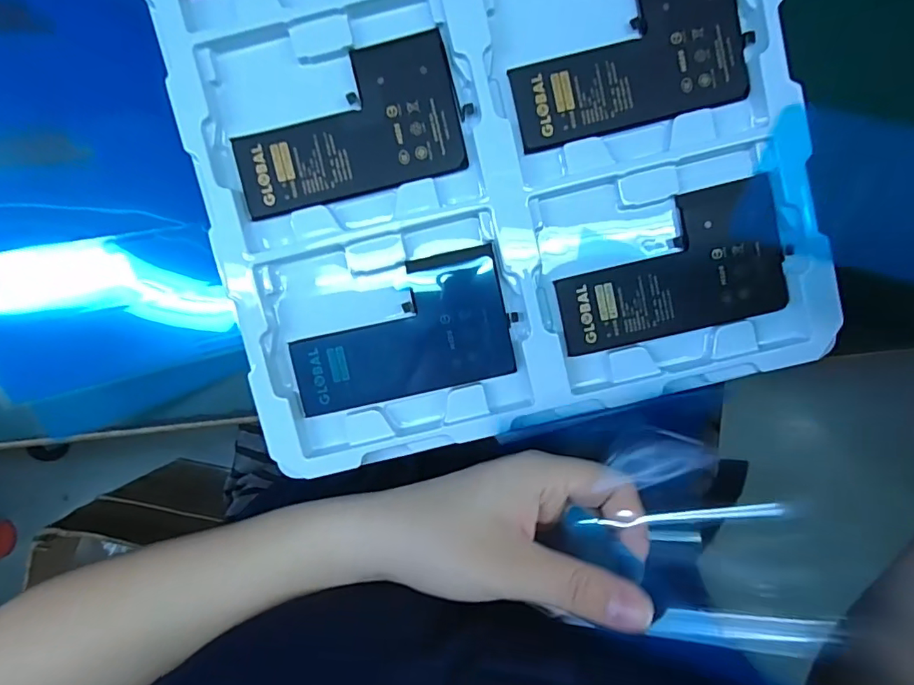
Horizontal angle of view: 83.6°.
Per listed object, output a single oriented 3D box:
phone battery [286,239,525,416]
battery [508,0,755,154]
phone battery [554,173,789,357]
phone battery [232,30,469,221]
[{"bbox_3d":[-0.028,-0.005,0.253,0.108,0.007,0.064,-13,94,1],"label":"phone battery"},{"bbox_3d":[0.080,-0.134,0.238,0.109,0.005,0.064,-15,94,1],"label":"battery"},{"bbox_3d":[0.104,-0.036,0.247,0.109,0.005,0.063,-14,94,1],"label":"phone battery"},{"bbox_3d":[-0.053,-0.102,0.244,0.108,0.008,0.064,-16,93,2],"label":"phone battery"}]

